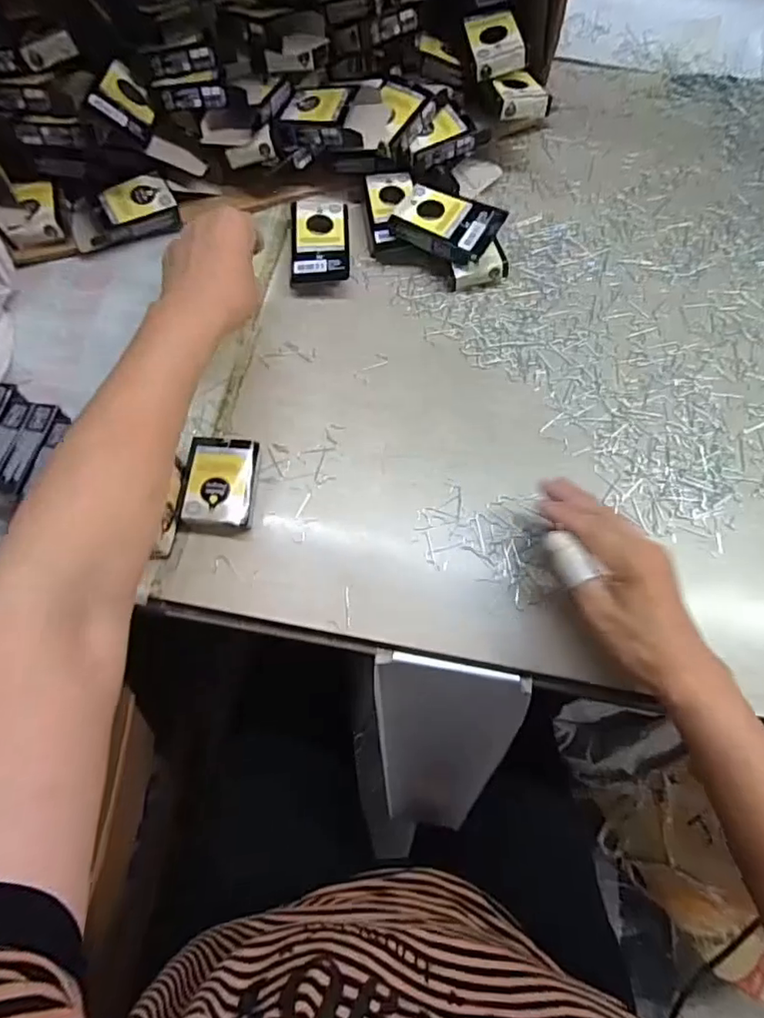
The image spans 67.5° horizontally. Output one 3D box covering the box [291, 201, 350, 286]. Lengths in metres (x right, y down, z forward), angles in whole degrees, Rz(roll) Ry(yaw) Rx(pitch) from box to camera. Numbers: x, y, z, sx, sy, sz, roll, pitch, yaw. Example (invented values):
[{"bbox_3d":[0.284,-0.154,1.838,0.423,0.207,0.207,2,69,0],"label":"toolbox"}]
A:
[{"bbox_3d":[-0.059,-0.255,0.546,0.055,0.016,0.086,-1,70,-2],"label":"box"}]

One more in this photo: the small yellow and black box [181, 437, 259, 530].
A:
[{"bbox_3d":[-0.127,-0.020,0.453,0.052,0.021,0.070,3,70,0],"label":"small yellow and black box"}]

